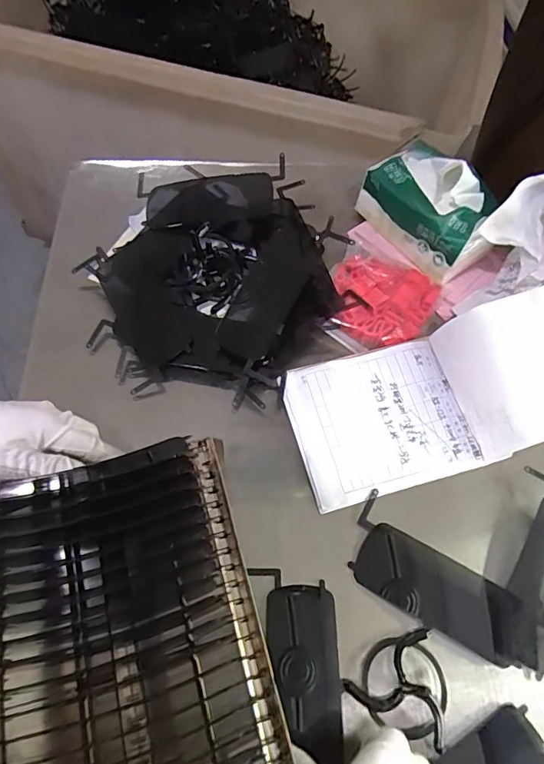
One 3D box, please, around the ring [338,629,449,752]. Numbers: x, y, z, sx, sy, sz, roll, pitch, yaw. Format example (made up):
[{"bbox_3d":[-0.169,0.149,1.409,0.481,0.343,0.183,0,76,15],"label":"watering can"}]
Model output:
[{"bbox_3d":[0.114,0.248,0.374,0.081,0.022,0.076,1,63,-3],"label":"ring"}]

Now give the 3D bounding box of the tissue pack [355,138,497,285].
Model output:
[{"bbox_3d":[0.193,-0.217,0.554,0.091,0.081,0.159,-27,67,-16],"label":"tissue pack"}]

